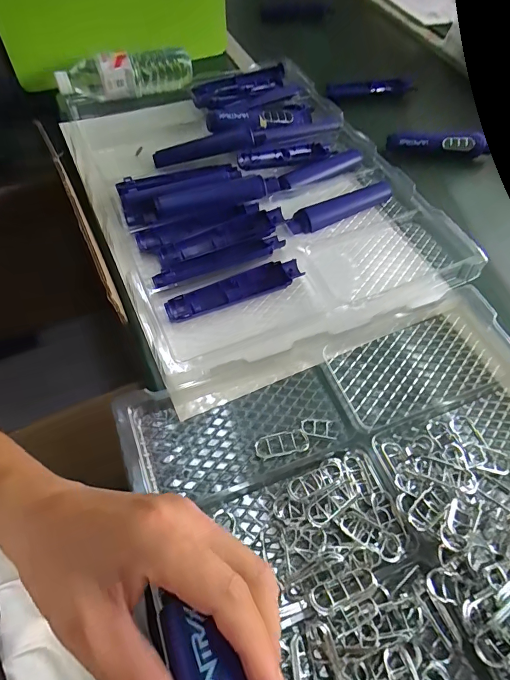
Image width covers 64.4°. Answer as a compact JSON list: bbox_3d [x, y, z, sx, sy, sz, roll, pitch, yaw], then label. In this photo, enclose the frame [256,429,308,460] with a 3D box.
[{"bbox_3d":[0.026,0.099,0.389,0.052,0.007,0.022,-10,60,-11],"label":"frame"}]

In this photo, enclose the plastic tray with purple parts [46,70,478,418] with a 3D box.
[{"bbox_3d":[0.008,-0.213,0.594,0.458,0.070,0.557,-20,62,-16],"label":"plastic tray with purple parts"}]

